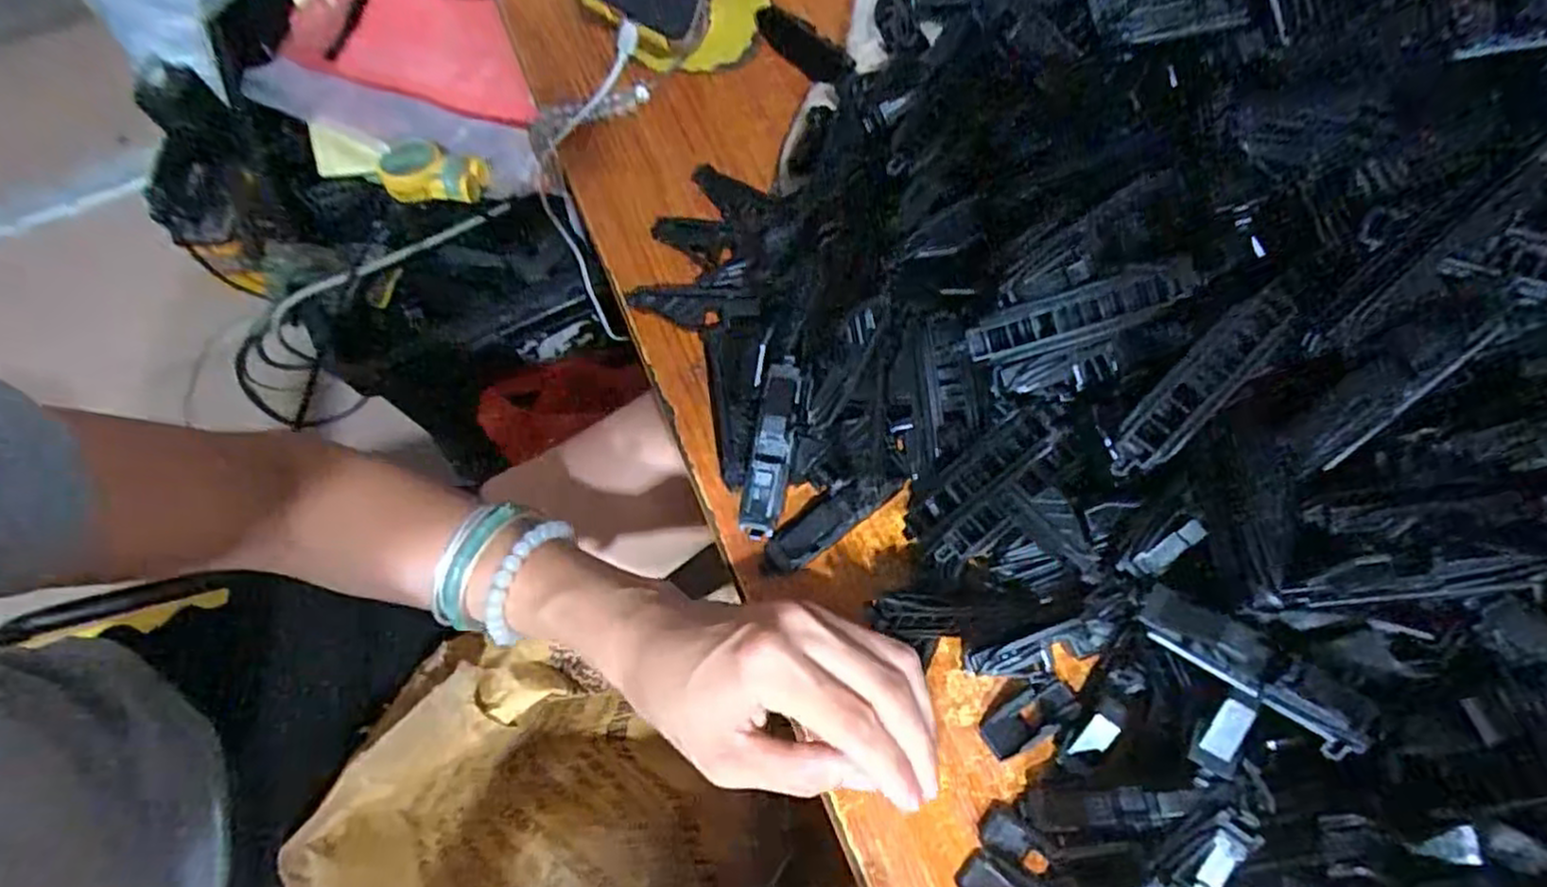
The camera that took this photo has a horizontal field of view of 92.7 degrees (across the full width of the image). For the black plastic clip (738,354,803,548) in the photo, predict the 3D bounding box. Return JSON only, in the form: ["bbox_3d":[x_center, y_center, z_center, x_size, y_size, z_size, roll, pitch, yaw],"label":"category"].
[{"bbox_3d":[-0.001,0.003,0.328,0.017,0.013,0.079,10,89,6],"label":"black plastic clip"}]

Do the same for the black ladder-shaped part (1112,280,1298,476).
[{"bbox_3d":[0.153,-0.021,0.265,0.020,0.004,0.079,42,109,15],"label":"black ladder-shaped part"}]

